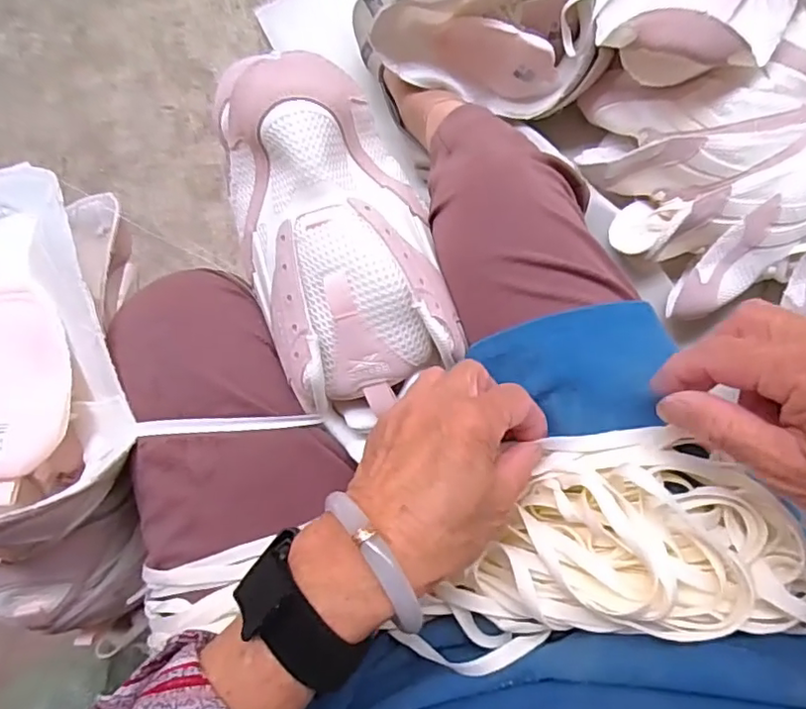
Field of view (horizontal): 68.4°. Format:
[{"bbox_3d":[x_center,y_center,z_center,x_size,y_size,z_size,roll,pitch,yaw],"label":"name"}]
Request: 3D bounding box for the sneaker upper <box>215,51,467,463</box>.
[{"bbox_3d":[-0.043,-0.067,0.350,0.108,0.071,0.222,-18,83,7],"label":"sneaker upper"}]

